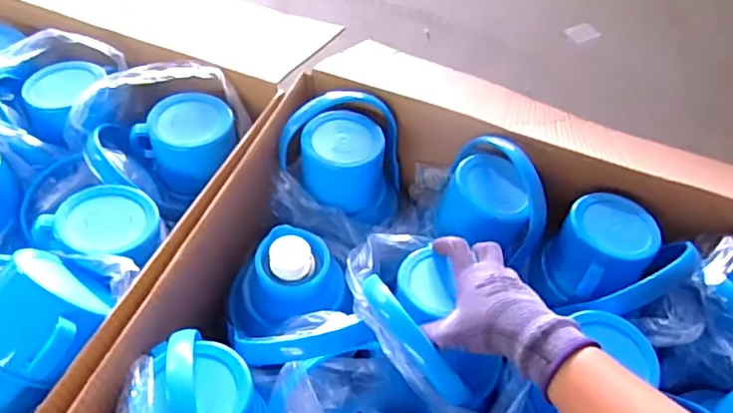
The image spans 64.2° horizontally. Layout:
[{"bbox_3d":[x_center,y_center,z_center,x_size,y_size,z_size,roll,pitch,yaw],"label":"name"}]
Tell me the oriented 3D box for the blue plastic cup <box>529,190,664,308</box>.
[{"bbox_3d":[0.268,0.056,0.692,0.115,0.101,0.105,-24,56,-24],"label":"blue plastic cup"}]

